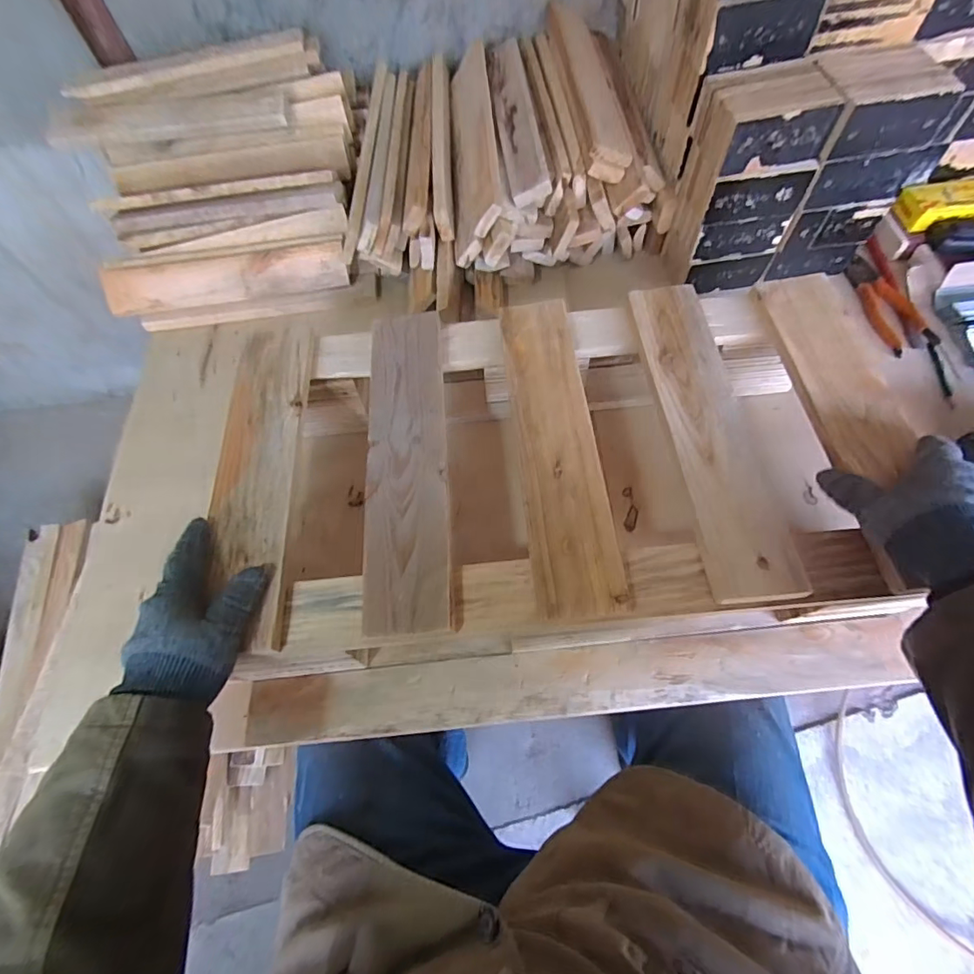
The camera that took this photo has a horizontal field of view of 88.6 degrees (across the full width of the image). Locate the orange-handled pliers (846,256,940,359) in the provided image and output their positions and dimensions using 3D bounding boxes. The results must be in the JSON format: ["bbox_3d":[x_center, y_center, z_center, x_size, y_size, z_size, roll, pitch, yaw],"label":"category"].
[{"bbox_3d":[0.542,-0.251,0.684,0.047,0.027,0.162,-14,62,-3],"label":"orange-handled pliers"}]

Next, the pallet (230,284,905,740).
[{"bbox_3d":[0.072,0.008,0.516,0.632,0.134,0.407,-6,62,1],"label":"pallet"}]

